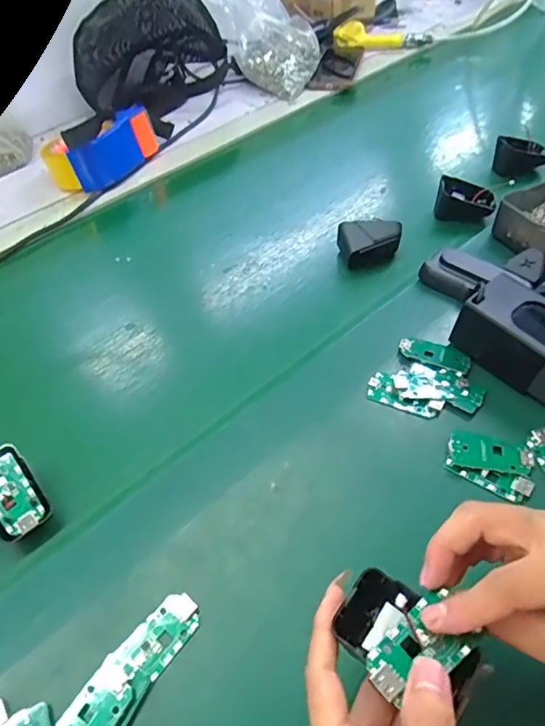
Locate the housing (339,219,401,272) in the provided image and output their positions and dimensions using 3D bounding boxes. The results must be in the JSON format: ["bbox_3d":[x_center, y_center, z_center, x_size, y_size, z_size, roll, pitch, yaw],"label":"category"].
[{"bbox_3d":[0.105,-0.128,0.565,0.065,0.046,0.039,4,49,9],"label":"housing"}]

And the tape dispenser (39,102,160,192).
[{"bbox_3d":[-0.239,-0.301,0.730,0.154,0.070,0.074,-36,55,-23],"label":"tape dispenser"}]

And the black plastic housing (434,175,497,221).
[{"bbox_3d":[0.231,-0.195,0.617,0.069,0.037,0.047,7,50,12],"label":"black plastic housing"}]

